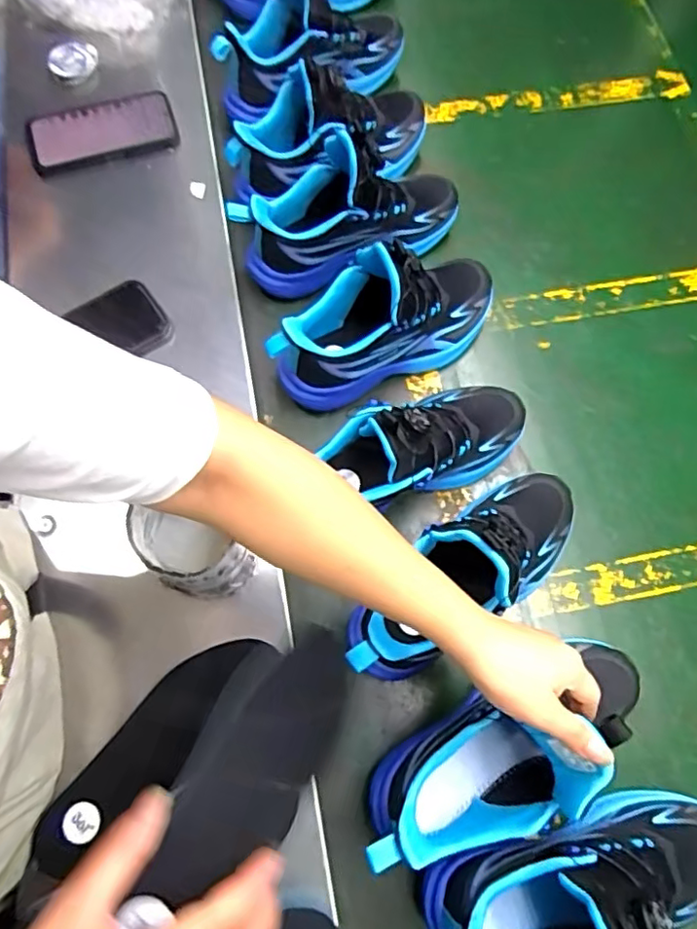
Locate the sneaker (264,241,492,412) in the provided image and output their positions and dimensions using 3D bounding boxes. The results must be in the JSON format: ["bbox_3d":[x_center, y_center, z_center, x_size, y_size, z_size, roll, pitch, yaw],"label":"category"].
[{"bbox_3d":[0.038,-0.150,0.575,0.239,0.133,0.101,-24,73,-9],"label":"sneaker"}]

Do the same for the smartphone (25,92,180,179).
[{"bbox_3d":[-0.284,-0.383,0.687,0.165,0.011,0.084,-14,72,-6],"label":"smartphone"}]

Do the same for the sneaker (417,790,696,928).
[{"bbox_3d":[0.176,0.304,0.418,0.241,0.139,0.083,-17,72,-7],"label":"sneaker"}]

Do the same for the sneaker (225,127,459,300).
[{"bbox_3d":[0.000,-0.270,0.614,0.239,0.134,0.102,-19,72,-7],"label":"sneaker"}]

